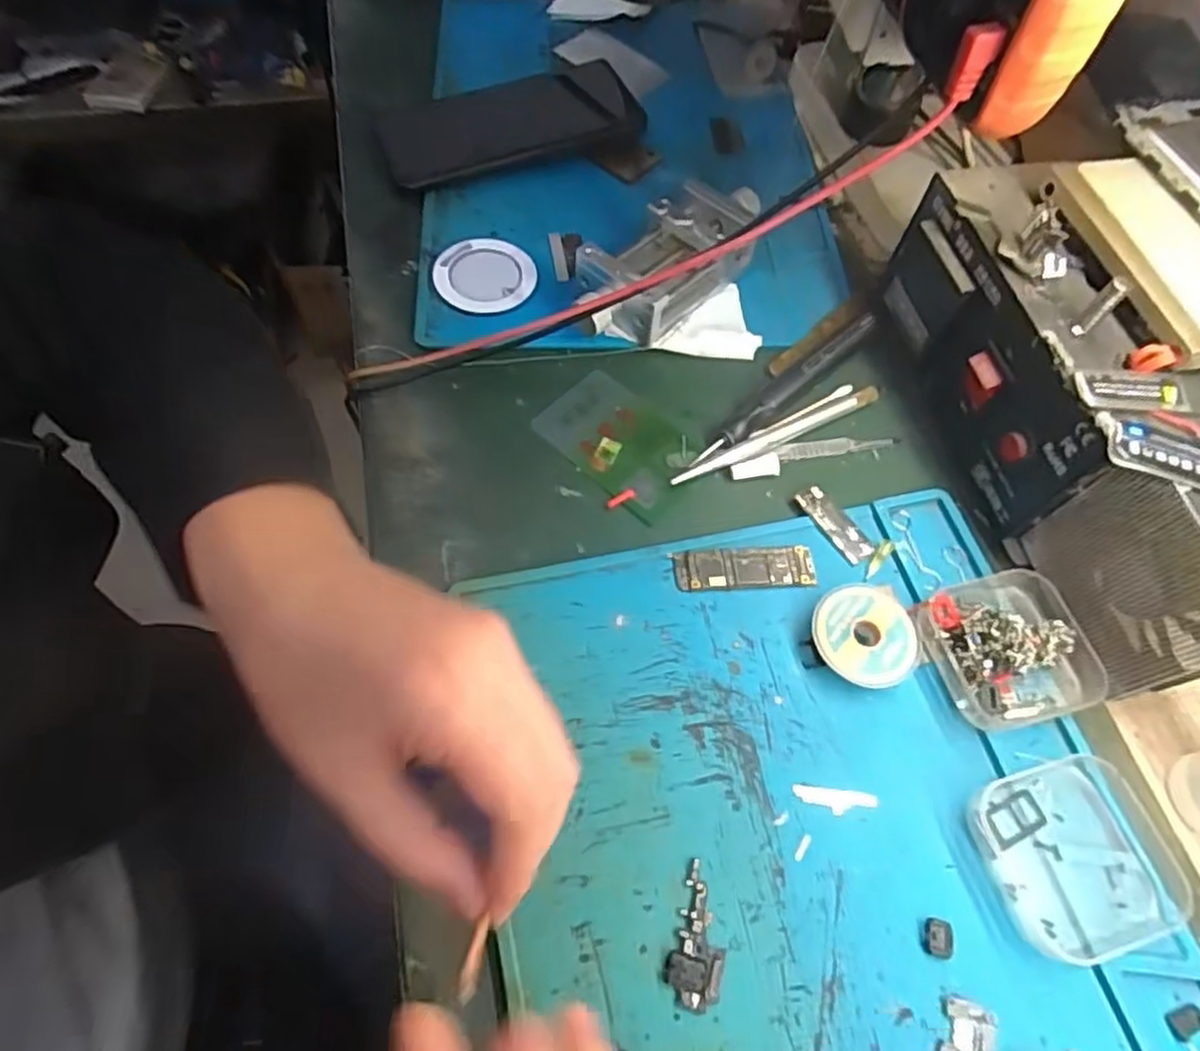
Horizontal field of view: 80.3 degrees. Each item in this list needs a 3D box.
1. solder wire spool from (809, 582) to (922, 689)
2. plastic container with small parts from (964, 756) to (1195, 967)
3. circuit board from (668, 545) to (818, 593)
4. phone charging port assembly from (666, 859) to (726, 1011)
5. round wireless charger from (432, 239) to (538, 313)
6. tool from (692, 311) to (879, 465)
[{"bbox_3d":[0.115,0.049,0.309,0.046,0.011,0.045,1,61,-3],"label":"solder wire spool"},{"bbox_3d":[0.183,0.125,0.271,0.070,0.014,0.063,-11,62,-9],"label":"plastic container with small parts"},{"bbox_3d":[0.067,0.020,0.327,0.065,0.004,0.021,-1,61,-4],"label":"circuit board"},{"bbox_3d":[0.037,0.148,0.256,0.020,0.004,0.045,18,61,7],"label":"phone charging port assembly"},{"bbox_3d":[-0.066,-0.144,0.409,0.056,0.007,0.054,1,61,-3],"label":"round wireless charger"},{"bbox_3d":[0.097,-0.071,0.371,0.133,0.019,0.012,-39,70,-22],"label":"tool"}]

